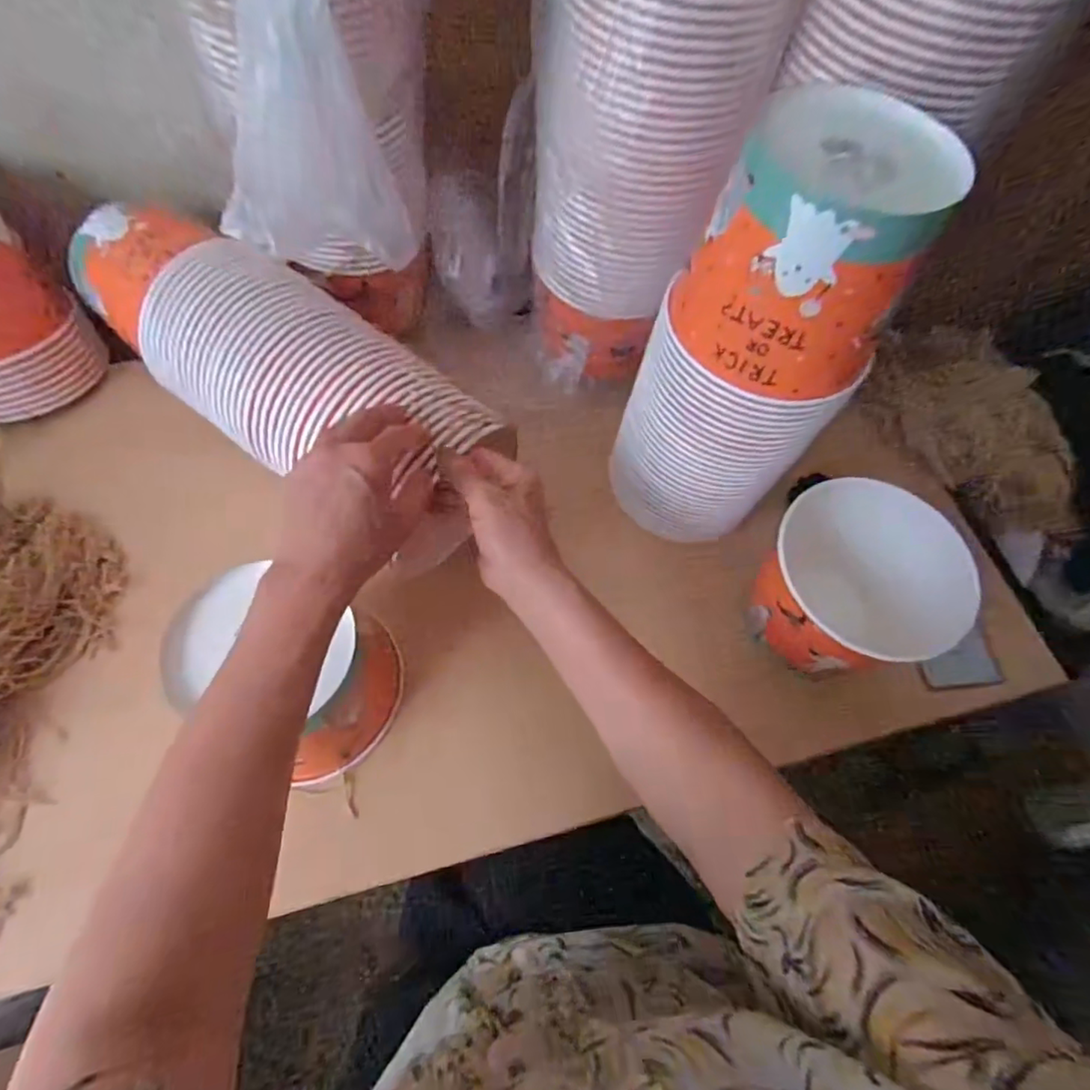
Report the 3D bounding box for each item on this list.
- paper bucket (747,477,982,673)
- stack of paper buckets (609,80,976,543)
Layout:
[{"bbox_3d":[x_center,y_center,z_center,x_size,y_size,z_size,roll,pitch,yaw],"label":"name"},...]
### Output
[{"bbox_3d":[0.262,0.031,0.534,0.163,0.116,0.156,2,64,-3],"label":"paper bucket"},{"bbox_3d":[0.157,-0.157,0.501,0.150,0.343,0.152,12,64,2],"label":"stack of paper buckets"}]

